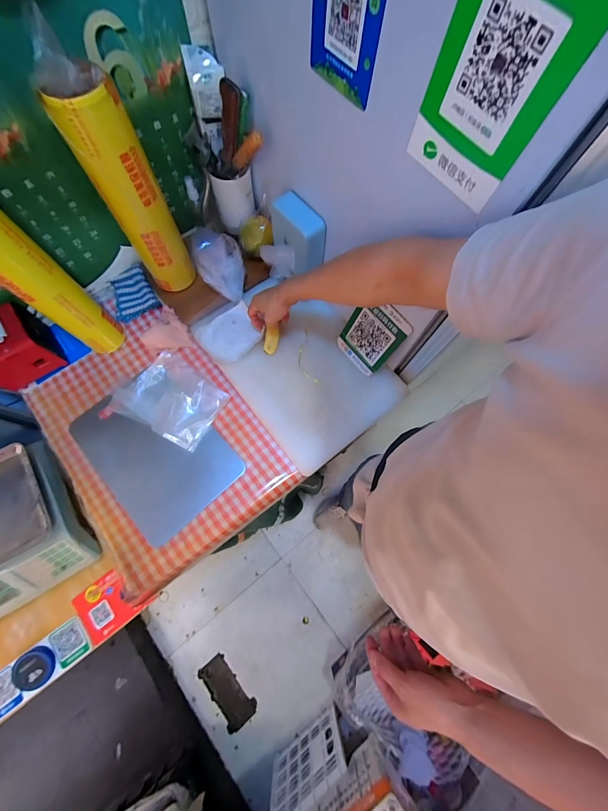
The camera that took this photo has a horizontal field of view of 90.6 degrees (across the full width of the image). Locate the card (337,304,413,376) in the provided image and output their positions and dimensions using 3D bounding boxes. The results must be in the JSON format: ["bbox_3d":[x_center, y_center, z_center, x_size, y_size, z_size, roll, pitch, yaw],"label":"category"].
[{"bbox_3d":[0.138,-0.143,0.625,0.010,0.166,0.121,-34,84,-31],"label":"card"}]

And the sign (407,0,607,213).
[{"bbox_3d":[0.169,-0.292,0.270,0.010,0.178,0.121,-34,78,-13],"label":"sign"}]

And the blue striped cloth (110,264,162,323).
[{"bbox_3d":[-0.426,-0.276,0.746,0.108,0.019,0.107,-27,93,6],"label":"blue striped cloth"}]

